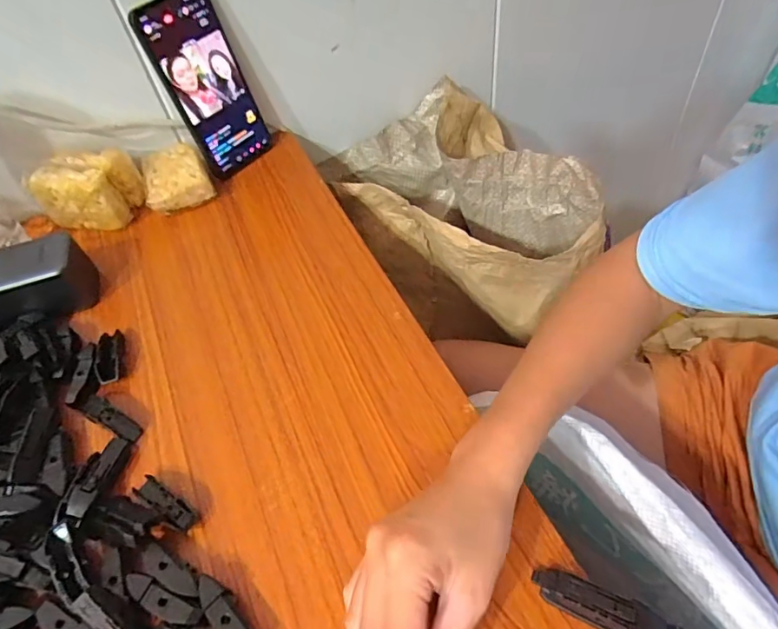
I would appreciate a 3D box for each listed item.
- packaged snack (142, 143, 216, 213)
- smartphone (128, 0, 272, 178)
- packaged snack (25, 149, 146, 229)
[{"bbox_3d":[-0.220,-0.139,0.524,0.063,0.033,0.076,-24,53,-13],"label":"packaged snack"},{"bbox_3d":[-0.178,-0.228,0.501,0.013,0.161,0.086,24,57,36],"label":"smartphone"},{"bbox_3d":[-0.298,-0.124,0.503,0.086,0.062,0.058,2,52,8],"label":"packaged snack"}]

